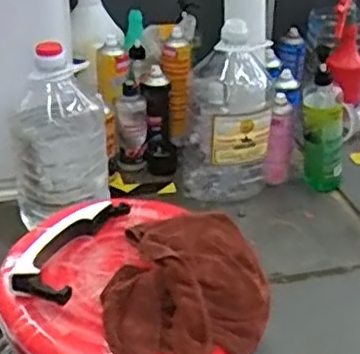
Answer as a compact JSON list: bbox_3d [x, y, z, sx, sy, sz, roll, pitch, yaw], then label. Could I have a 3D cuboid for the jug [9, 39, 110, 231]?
[{"bbox_3d":[-0.201,-0.075,1.128,0.155,0.293,0.160,-5,30,-9],"label":"jug"}]

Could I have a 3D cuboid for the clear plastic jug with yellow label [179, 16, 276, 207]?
[{"bbox_3d":[0.086,-0.126,1.297,0.170,0.328,0.176,3,30,4],"label":"clear plastic jug with yellow label"}]

